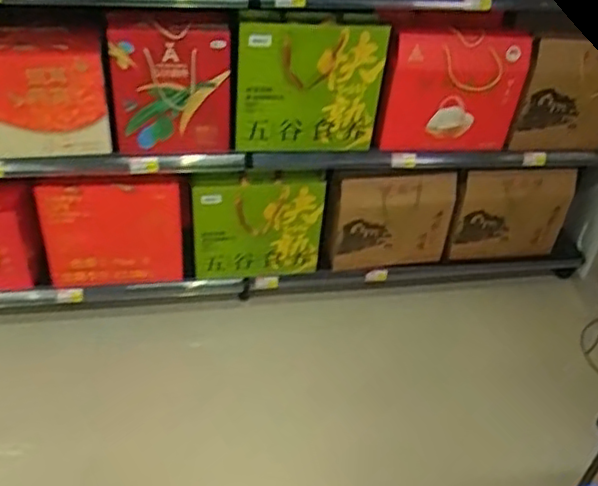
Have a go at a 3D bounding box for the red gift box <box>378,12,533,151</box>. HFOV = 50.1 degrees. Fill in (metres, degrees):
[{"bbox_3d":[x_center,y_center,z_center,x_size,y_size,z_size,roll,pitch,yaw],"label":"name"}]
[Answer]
[{"bbox_3d":[0.415,-0.450,1.786,0.376,0.359,0.149,-6,38,-13],"label":"red gift box"}]

